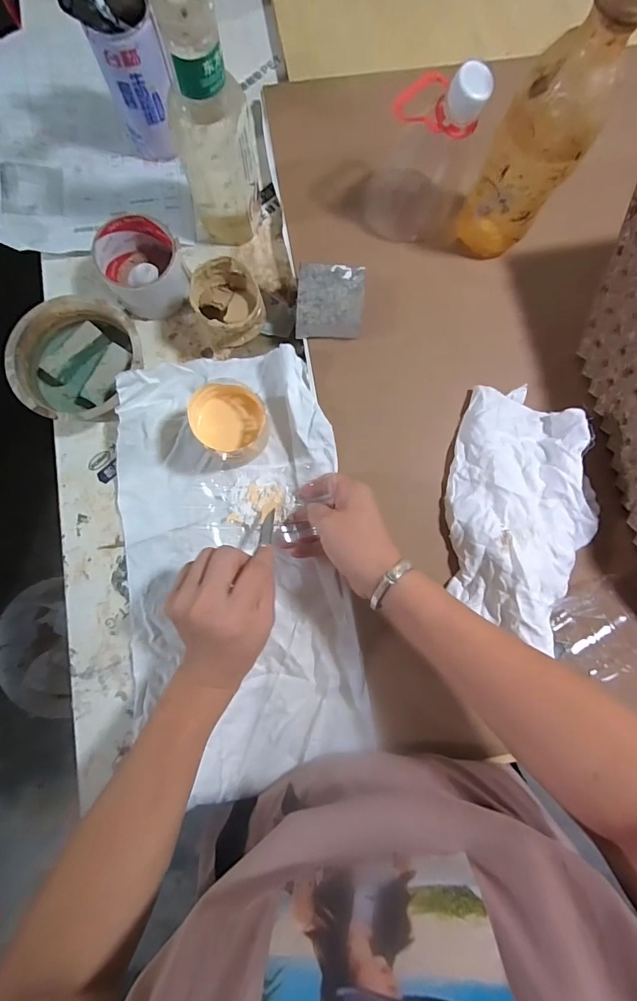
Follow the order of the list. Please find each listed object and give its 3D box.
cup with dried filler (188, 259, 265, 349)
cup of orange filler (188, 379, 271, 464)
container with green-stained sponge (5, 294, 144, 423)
[{"bbox_3d":[-0.087,-0.193,0.415,0.062,0.066,0.066,0,84,-1],"label":"cup with dried filler"},{"bbox_3d":[-0.080,-0.072,0.393,0.068,0.060,0.075,-16,85,-3],"label":"cup of orange filler"},{"bbox_3d":[-0.241,-0.140,0.415,0.121,0.041,0.125,0,84,-1],"label":"container with green-stained sponge"}]

